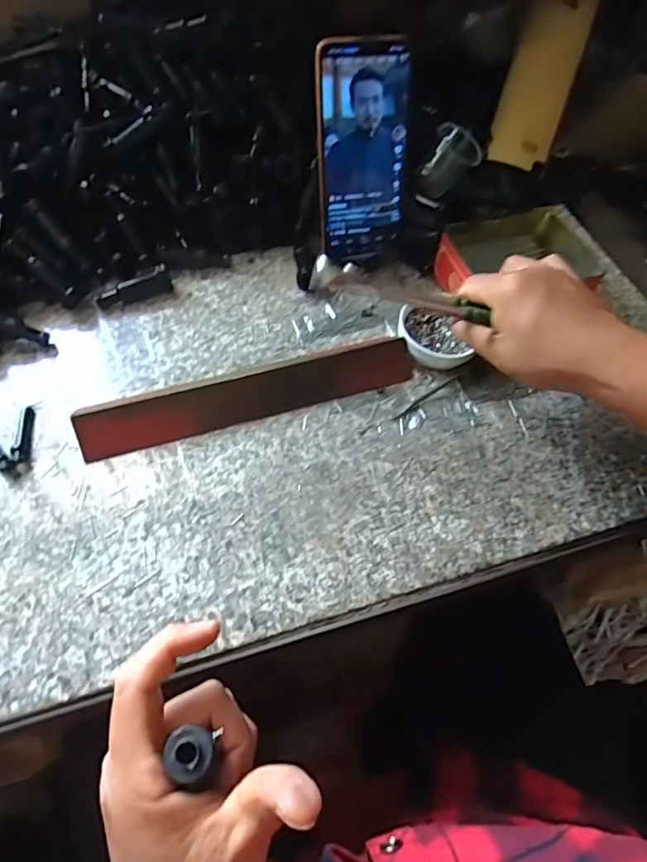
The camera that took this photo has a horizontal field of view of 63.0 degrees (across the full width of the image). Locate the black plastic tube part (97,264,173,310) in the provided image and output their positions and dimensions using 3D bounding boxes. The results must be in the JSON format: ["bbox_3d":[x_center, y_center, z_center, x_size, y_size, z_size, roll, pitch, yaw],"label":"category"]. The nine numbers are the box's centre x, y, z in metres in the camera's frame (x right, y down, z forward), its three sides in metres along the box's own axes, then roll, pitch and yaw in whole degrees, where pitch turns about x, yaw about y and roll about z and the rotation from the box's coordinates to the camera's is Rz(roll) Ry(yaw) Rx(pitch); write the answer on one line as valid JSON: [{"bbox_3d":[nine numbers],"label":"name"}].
[{"bbox_3d":[-0.166,-0.125,0.461,0.062,0.022,0.014,-21,61,-16],"label":"black plastic tube part"}]

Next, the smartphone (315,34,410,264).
[{"bbox_3d":[0.033,-0.227,0.442,0.074,0.164,0.008,-12,37,-11],"label":"smartphone"}]

